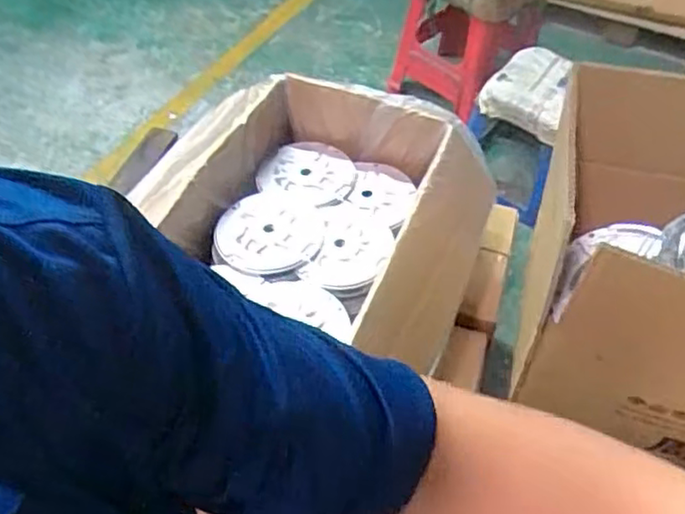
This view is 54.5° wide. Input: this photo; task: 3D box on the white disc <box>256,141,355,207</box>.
[{"bbox_3d":[-0.049,-0.125,0.967,0.129,0.011,0.129,2,53,-2],"label":"white disc"}]

